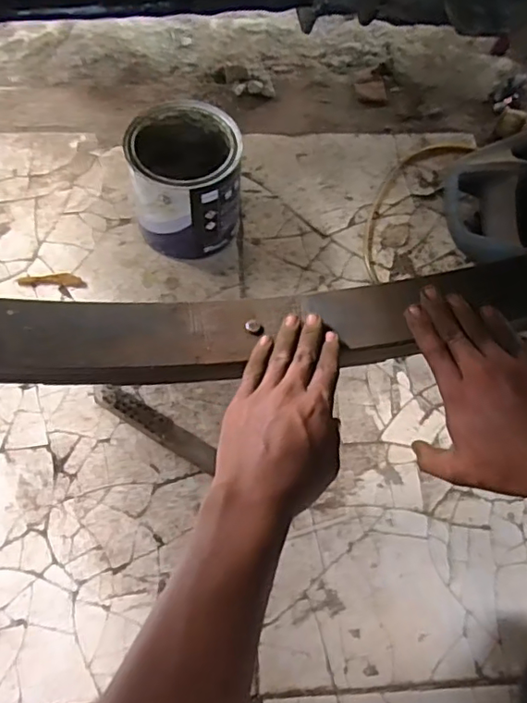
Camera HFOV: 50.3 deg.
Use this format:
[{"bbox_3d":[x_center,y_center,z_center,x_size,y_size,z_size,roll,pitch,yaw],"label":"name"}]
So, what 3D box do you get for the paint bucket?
[{"bbox_3d":[-0.105,-0.238,0.783,0.146,0.147,0.166,3,65,-2],"label":"paint bucket"}]

